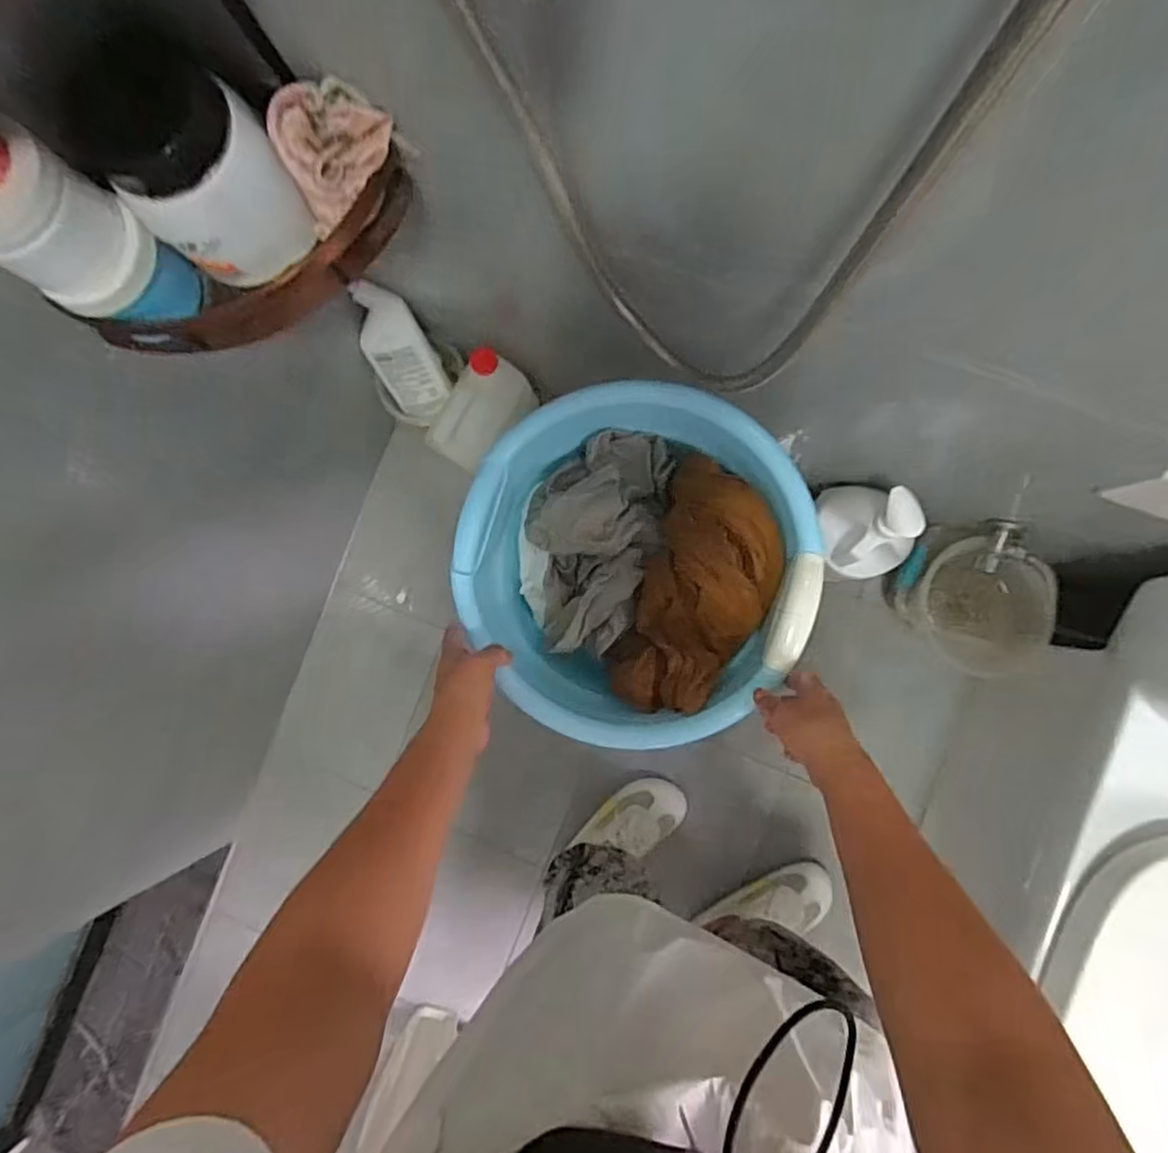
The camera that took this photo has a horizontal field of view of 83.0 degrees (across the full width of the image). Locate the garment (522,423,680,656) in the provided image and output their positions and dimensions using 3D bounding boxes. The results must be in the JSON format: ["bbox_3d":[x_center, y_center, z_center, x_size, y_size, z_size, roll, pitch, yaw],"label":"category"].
[{"bbox_3d":[0.011,-0.040,0.690,0.136,0.050,0.232,10,89,6],"label":"garment"}]

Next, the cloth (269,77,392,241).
[{"bbox_3d":[-0.186,-0.311,0.474,0.059,0.052,0.084,38,92,6],"label":"cloth"}]

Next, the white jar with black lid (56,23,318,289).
[{"bbox_3d":[-0.262,-0.275,0.464,0.092,0.148,0.112,43,92,6],"label":"white jar with black lid"}]

